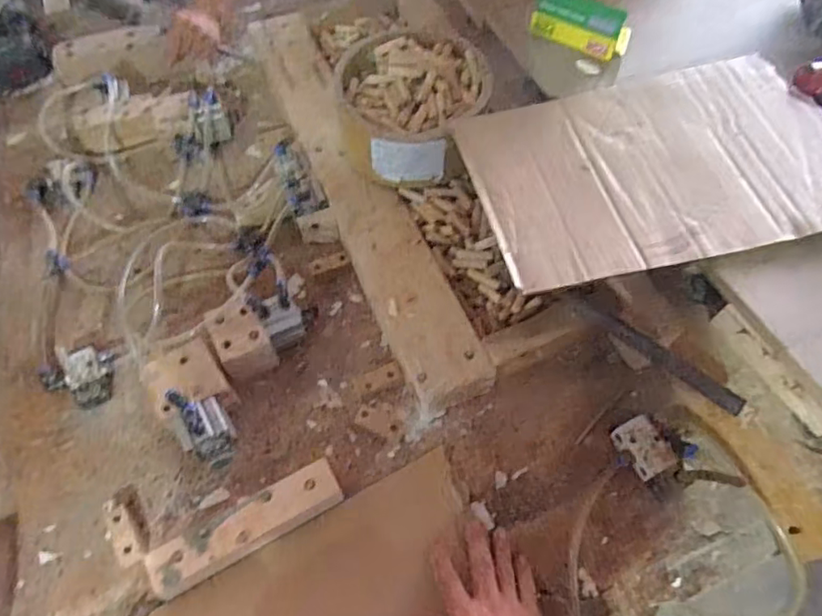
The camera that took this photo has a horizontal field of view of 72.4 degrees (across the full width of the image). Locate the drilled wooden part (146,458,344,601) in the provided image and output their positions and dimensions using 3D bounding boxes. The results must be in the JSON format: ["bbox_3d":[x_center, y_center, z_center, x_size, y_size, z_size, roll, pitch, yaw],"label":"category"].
[{"bbox_3d":[-0.176,0.244,0.620,0.207,0.046,0.050,-27,63,-15],"label":"drilled wooden part"}]

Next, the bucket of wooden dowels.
[{"bbox_3d":[-0.004,-0.294,0.827,0.214,0.105,0.219,0,60,0],"label":"bucket of wooden dowels"}]

